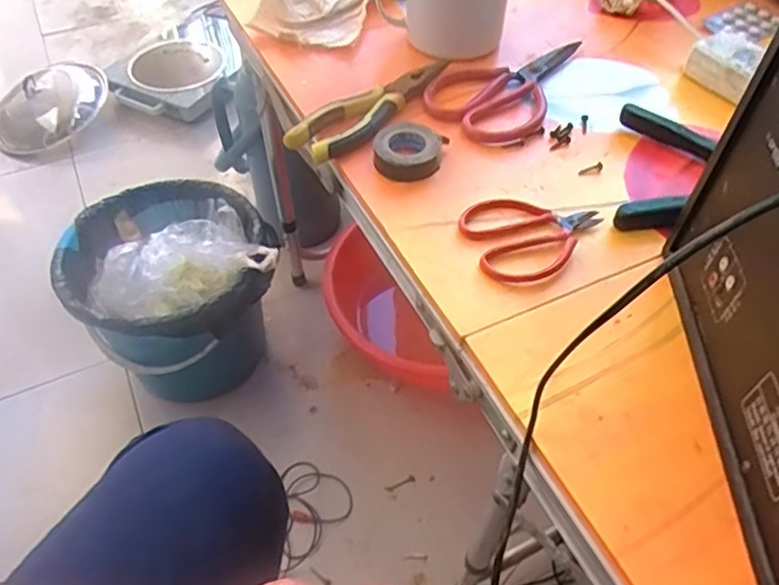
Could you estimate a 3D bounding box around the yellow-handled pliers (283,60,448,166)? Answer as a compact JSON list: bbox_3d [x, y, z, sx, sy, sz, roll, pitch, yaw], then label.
[{"bbox_3d":[-0.016,-0.166,0.545,0.056,0.015,0.168,30,58,22],"label":"yellow-handled pliers"}]

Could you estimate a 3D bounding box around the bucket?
[{"bbox_3d":[-0.318,0.013,0.957,0.275,0.267,0.263,0,50,0],"label":"bucket"}]

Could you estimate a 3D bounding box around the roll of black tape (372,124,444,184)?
[{"bbox_3d":[0.016,-0.117,0.503,0.052,0.022,0.054,0,52,0],"label":"roll of black tape"}]

